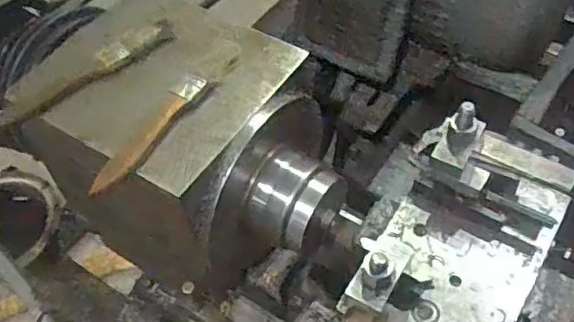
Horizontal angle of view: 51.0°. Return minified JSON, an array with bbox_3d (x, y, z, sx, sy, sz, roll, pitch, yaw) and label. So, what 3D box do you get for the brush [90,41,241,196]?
[{"bbox_3d":[-0.083,-0.035,0.417,0.022,0.007,0.149,28,59,22],"label":"brush"}]

